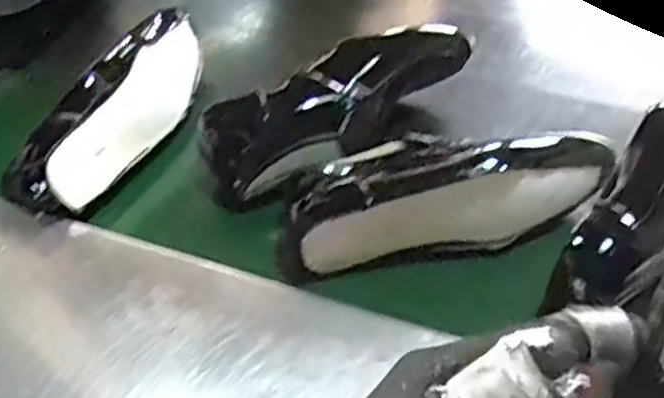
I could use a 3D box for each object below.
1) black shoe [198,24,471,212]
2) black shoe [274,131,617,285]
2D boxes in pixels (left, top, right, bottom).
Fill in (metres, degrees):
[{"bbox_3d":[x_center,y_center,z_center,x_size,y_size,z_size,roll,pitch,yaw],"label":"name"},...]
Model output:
[{"bbox_3d":[0.014,-0.090,0.692,0.277,0.074,0.107,-32,52,-24],"label":"black shoe"},{"bbox_3d":[0.093,-0.014,0.603,0.280,0.086,0.092,-10,47,-6],"label":"black shoe"}]

